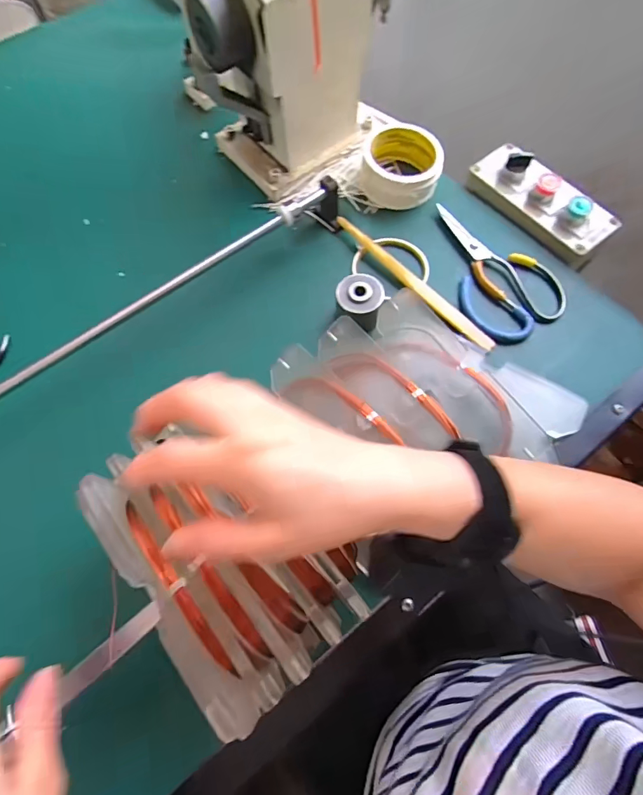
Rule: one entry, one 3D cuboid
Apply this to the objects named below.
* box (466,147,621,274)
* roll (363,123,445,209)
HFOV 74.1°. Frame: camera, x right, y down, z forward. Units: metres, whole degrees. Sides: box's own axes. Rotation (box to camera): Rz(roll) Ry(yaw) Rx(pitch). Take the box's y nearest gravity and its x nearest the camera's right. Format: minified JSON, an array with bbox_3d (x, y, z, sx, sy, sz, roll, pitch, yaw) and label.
[{"bbox_3d":[0.257,-0.238,0.501,0.074,0.048,0.174,-38,72,-13],"label":"box"},{"bbox_3d":[0.097,-0.281,0.515,0.095,0.043,0.097,13,69,6],"label":"roll"}]

